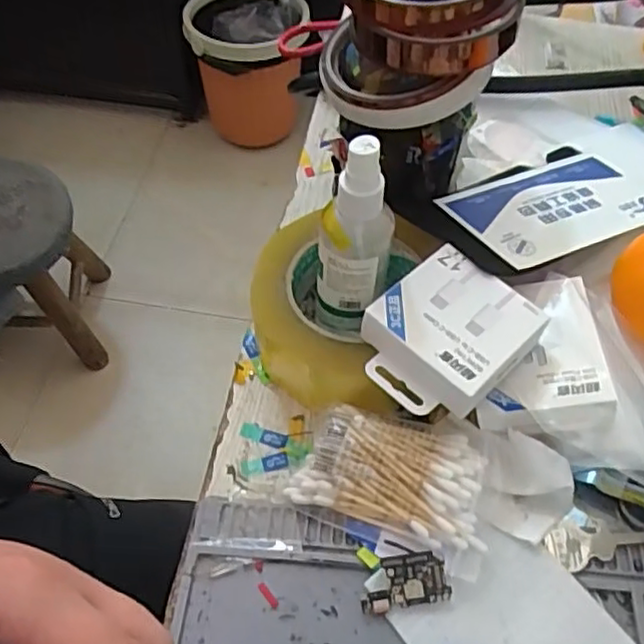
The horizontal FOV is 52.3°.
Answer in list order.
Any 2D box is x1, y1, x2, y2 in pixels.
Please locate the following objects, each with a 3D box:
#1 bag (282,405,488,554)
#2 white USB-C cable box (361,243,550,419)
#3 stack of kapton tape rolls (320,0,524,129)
[{"bbox_3d":[0.035,0.079,0.337,0.094,0.024,0.057,13,56,8],"label":"bag"},{"bbox_3d":[0.065,0.007,0.339,0.077,0.027,0.069,-39,65,-24],"label":"white USB-C cable box"},{"bbox_3d":[0.052,-0.162,0.350,0.099,0.070,0.094,6,56,3],"label":"stack of kapton tape rolls"}]

